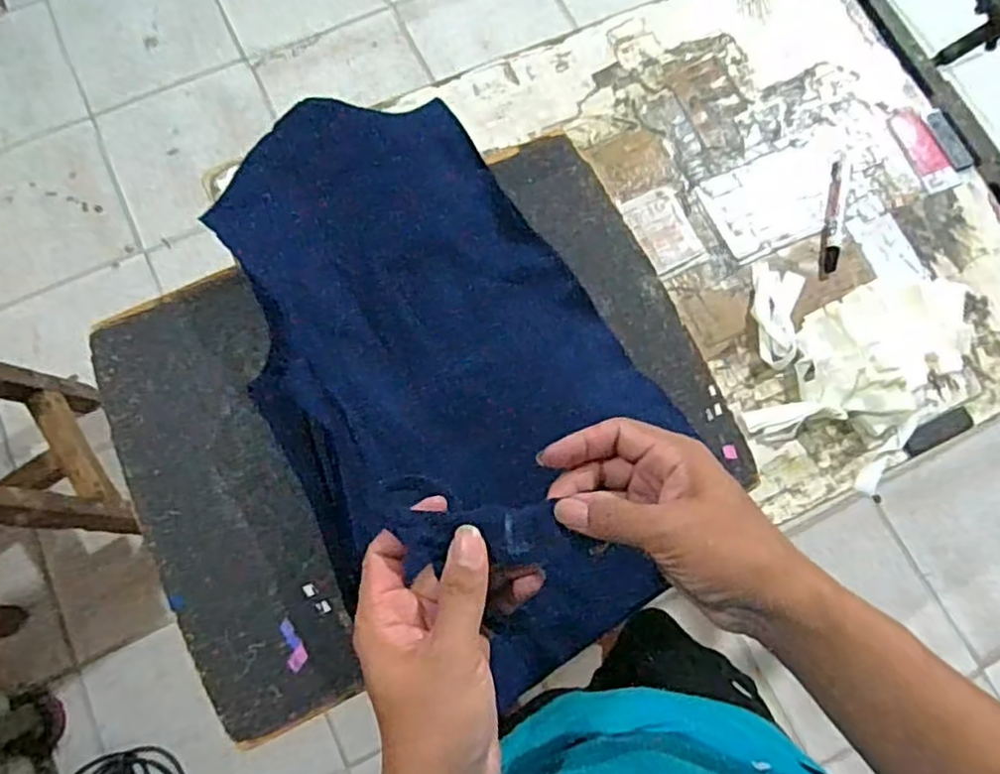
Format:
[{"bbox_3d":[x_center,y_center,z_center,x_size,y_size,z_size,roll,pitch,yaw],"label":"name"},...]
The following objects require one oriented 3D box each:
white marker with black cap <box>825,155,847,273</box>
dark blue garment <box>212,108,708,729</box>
[{"bbox_3d":[0.373,-0.195,0.747,0.019,0.012,0.137,10,76,1],"label":"white marker with black cap"},{"bbox_3d":[-0.051,-0.016,0.658,0.324,0.065,0.575,-26,78,-8],"label":"dark blue garment"}]

